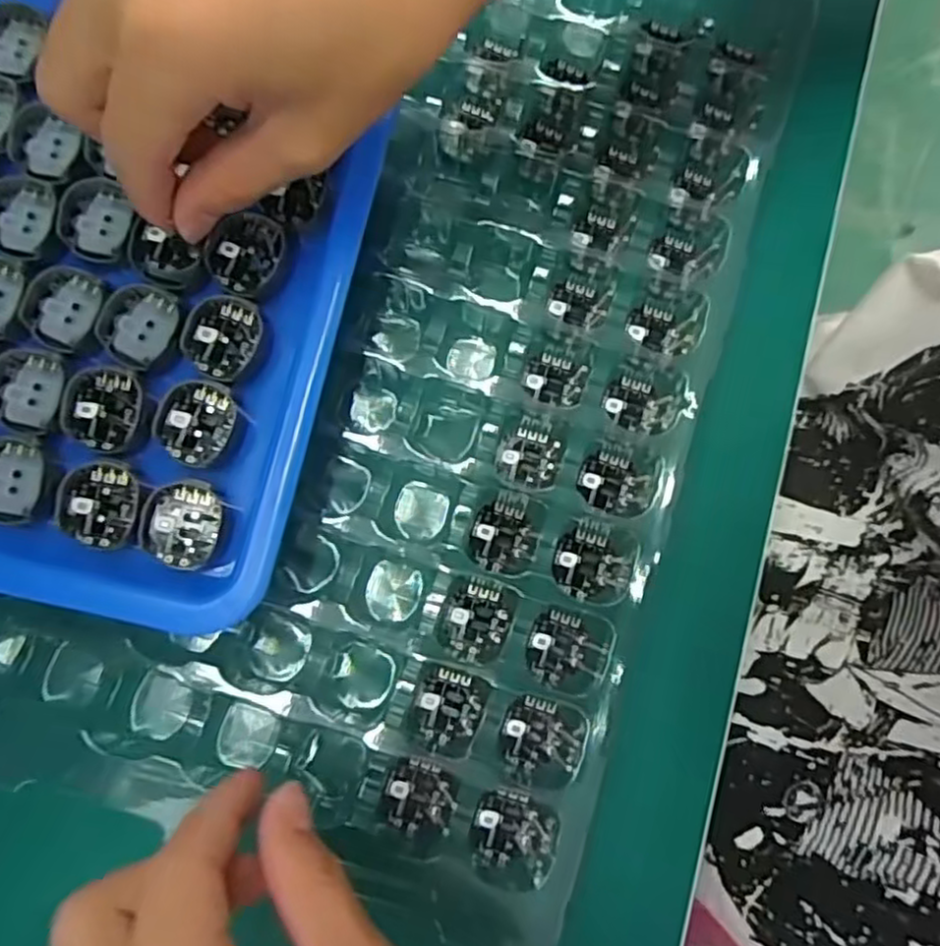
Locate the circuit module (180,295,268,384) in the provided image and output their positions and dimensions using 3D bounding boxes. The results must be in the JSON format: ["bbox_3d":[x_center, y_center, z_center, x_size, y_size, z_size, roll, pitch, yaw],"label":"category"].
[{"bbox_3d":[-0.084,-0.046,0.244,0.023,0.015,0.029,15,80,4],"label":"circuit module"}]

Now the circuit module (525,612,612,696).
[{"bbox_3d":[0.035,0.064,0.255,0.029,0.007,0.026,16,80,4],"label":"circuit module"}]

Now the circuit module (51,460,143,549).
[{"bbox_3d":[-0.119,0.010,0.228,0.026,0.005,0.027,10,80,3],"label":"circuit module"}]

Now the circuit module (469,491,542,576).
[{"bbox_3d":[0.013,0.022,0.262,0.024,0.005,0.029,15,80,3],"label":"circuit module"}]

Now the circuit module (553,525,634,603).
[{"bbox_3d":[0.045,0.033,0.262,0.029,0.004,0.026,14,80,3],"label":"circuit module"}]

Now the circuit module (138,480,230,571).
[{"bbox_3d":[-0.092,0.017,0.229,0.024,0.009,0.027,10,80,3],"label":"circuit module"}]

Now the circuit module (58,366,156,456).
[{"bbox_3d":[-0.119,-0.021,0.233,0.027,0.005,0.027,11,80,3],"label":"circuit module"}]

